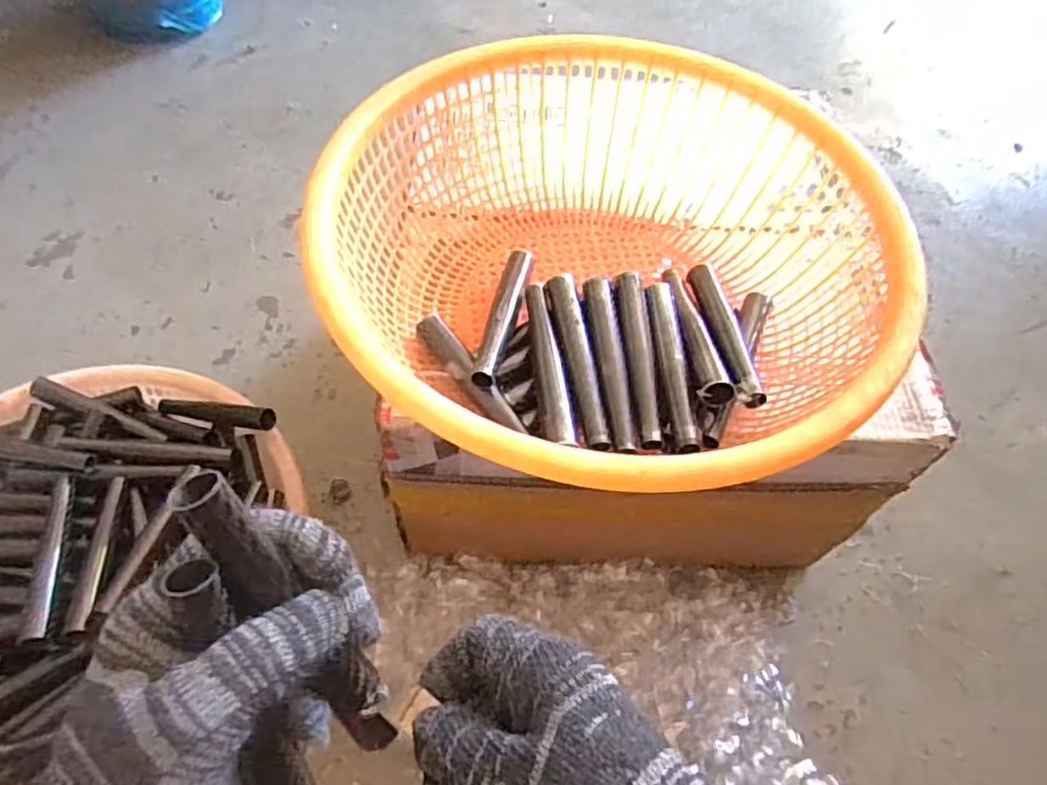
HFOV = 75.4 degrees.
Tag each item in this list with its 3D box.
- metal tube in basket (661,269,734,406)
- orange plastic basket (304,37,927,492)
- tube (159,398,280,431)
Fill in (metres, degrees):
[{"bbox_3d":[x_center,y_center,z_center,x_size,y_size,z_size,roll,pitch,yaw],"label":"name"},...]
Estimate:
[{"bbox_3d":[0.130,-0.051,0.525,0.023,0.018,0.147,-2,47,-5],"label":"metal tube in basket"},{"bbox_3d":[0.059,-0.094,0.507,0.378,0.140,0.387,2,59,-3],"label":"orange plastic basket"},{"bbox_3d":[-0.313,0.019,0.693,0.152,0.019,0.027,5,57,27],"label":"tube"}]

